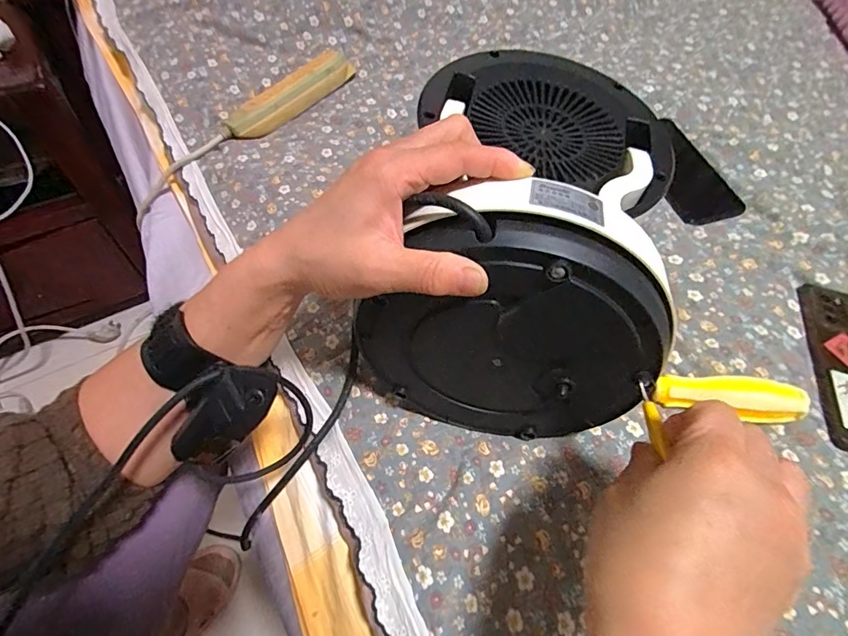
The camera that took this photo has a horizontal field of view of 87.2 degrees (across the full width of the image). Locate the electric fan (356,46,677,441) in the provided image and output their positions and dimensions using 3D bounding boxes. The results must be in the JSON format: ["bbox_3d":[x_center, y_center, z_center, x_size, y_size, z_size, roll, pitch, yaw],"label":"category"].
[{"bbox_3d":[0.089,-0.082,0.353,0.174,0.187,0.299,13,58,8],"label":"electric fan"}]

